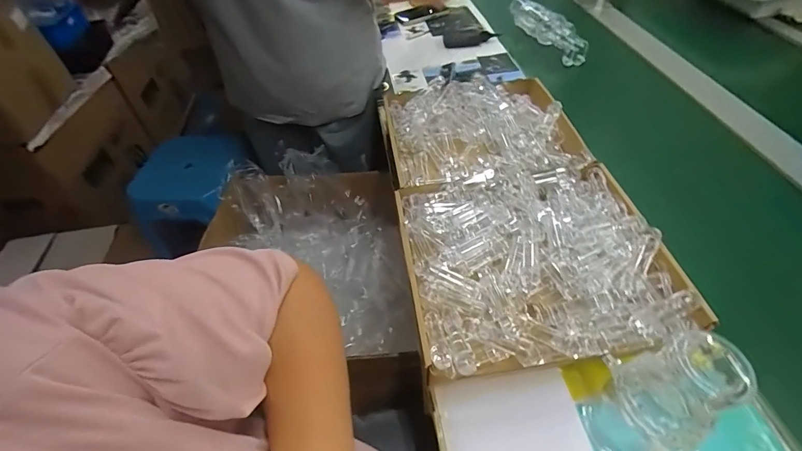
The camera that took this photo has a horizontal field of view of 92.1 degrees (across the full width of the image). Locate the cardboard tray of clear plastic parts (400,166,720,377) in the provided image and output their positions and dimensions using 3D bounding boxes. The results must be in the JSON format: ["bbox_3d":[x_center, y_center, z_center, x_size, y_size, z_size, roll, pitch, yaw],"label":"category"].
[{"bbox_3d":[0.162,0.045,0.494,0.302,0.079,0.264,-8,49,-2],"label":"cardboard tray of clear plastic parts"}]

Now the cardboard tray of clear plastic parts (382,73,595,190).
[{"bbox_3d":[0.140,-0.151,0.671,0.308,0.076,0.291,-7,49,-2],"label":"cardboard tray of clear plastic parts"}]

